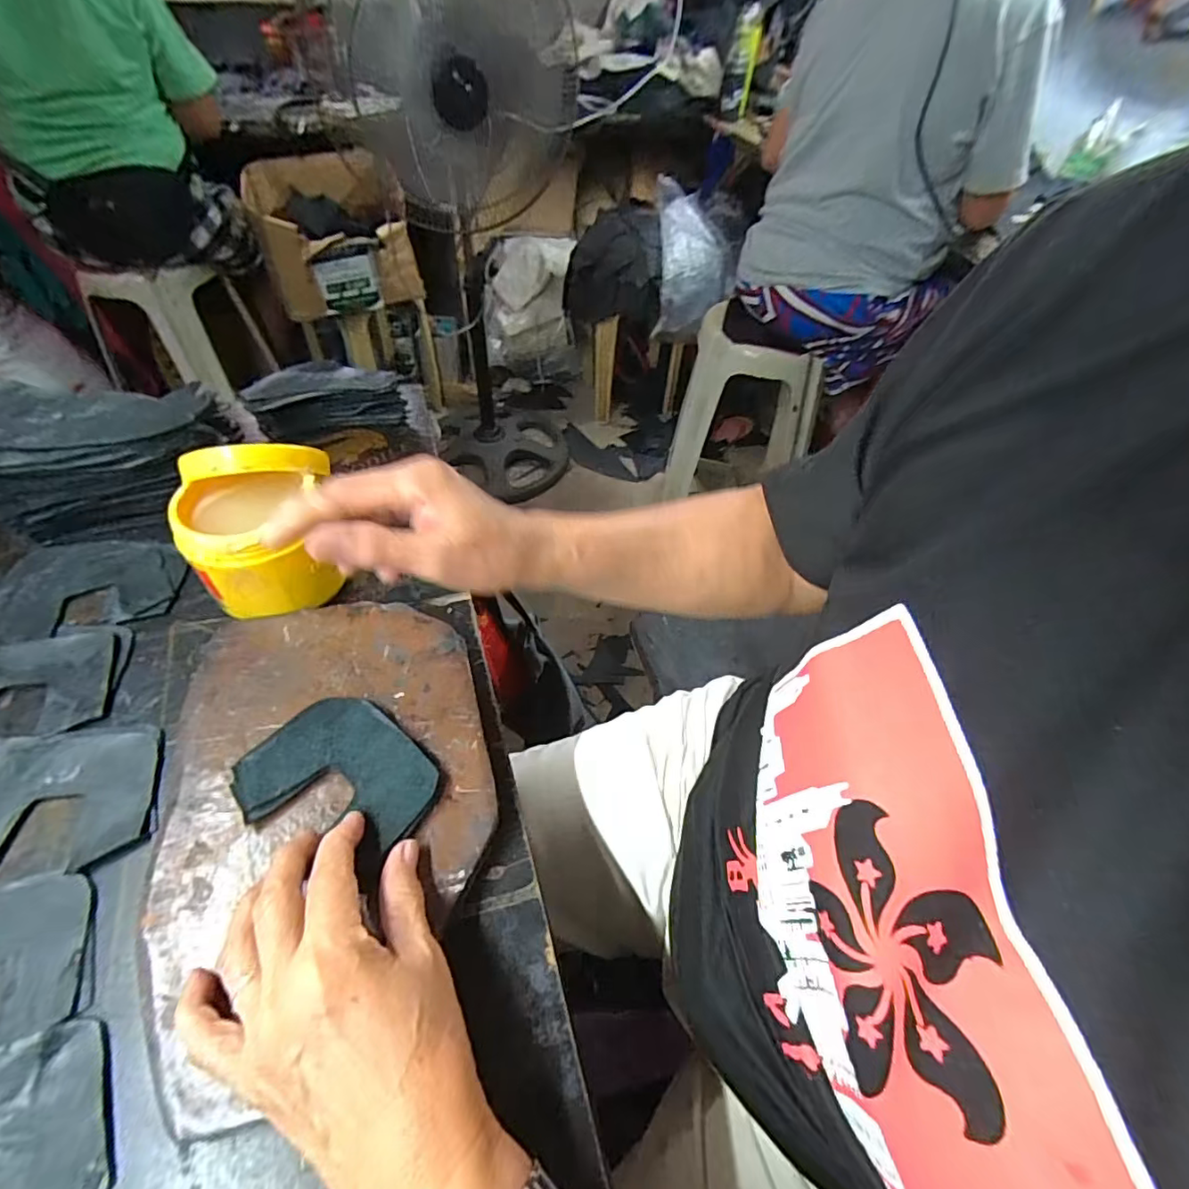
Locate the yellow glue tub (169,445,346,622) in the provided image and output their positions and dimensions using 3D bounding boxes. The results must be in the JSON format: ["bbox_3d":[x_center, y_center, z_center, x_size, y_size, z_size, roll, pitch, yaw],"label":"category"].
[{"bbox_3d":[-0.231,-0.047,0.396,0.091,0.102,0.097,-13,52,-14],"label":"yellow glue tub"}]

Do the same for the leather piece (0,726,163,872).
[{"bbox_3d":[-0.312,0.116,0.320,0.106,0.005,0.081,-6,50,-8],"label":"leather piece"}]

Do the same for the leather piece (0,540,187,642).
[{"bbox_3d":[-0.383,-0.007,0.423,0.131,0.005,0.098,-6,49,-6],"label":"leather piece"}]

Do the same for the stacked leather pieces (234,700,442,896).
[{"bbox_3d":[-0.142,0.099,0.314,0.106,0.005,0.079,19,51,12],"label":"stacked leather pieces"}]

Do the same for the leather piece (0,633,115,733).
[{"bbox_3d":[-0.375,0.060,0.363,0.108,0.006,0.081,-12,51,-13],"label":"leather piece"}]

